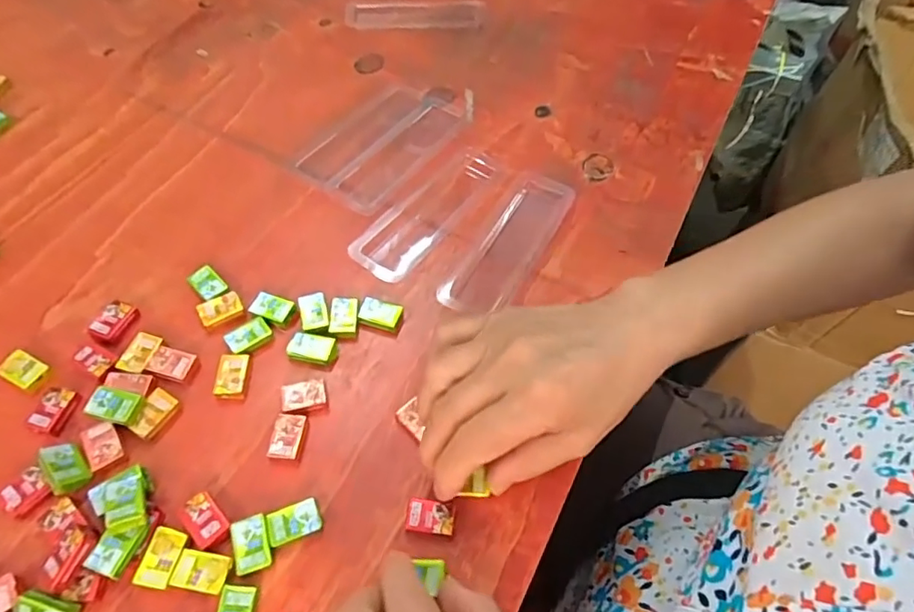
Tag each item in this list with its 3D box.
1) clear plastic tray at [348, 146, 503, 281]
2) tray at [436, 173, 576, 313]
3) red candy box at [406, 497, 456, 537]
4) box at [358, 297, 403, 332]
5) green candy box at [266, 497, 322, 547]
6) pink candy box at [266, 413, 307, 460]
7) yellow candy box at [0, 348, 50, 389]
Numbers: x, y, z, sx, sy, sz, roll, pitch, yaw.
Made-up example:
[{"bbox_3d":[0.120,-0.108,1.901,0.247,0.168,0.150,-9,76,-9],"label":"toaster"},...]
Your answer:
[{"bbox_3d":[-0.021,-0.073,0.405,0.046,0.007,0.142,33,61,16],"label":"clear plastic tray"},{"bbox_3d":[0.039,-0.045,0.389,0.042,0.016,0.141,30,60,14],"label":"tray"},{"bbox_3d":[-0.014,0.110,0.285,0.024,0.008,0.017,9,57,2],"label":"red candy box"},{"bbox_3d":[-0.049,0.005,0.349,0.025,0.010,0.017,13,58,5],"label":"box"},{"bbox_3d":[-0.083,0.110,0.279,0.025,0.005,0.017,-16,60,-13],"label":"green candy box"},{"bbox_3d":[-0.095,0.072,0.303,0.018,0.006,0.025,5,57,0],"label":"pink candy box"},{"bbox_3d":[-0.253,0.038,0.319,0.027,0.006,0.018,24,59,11],"label":"yellow candy box"}]

